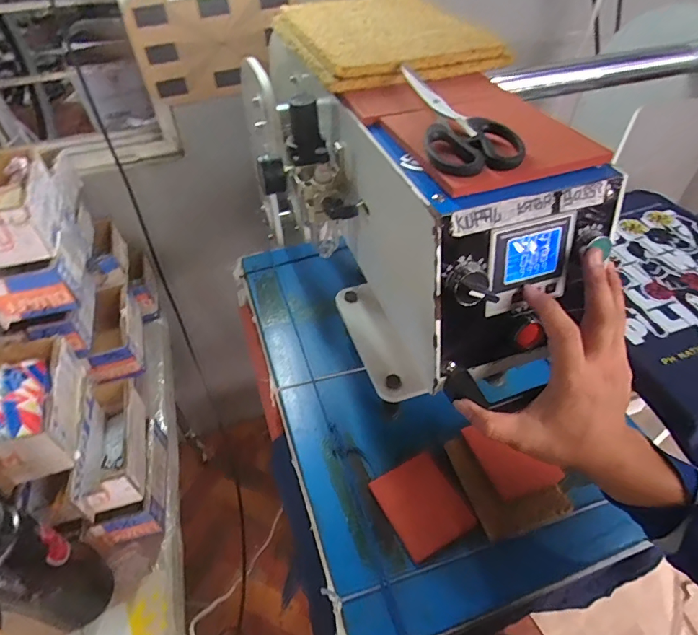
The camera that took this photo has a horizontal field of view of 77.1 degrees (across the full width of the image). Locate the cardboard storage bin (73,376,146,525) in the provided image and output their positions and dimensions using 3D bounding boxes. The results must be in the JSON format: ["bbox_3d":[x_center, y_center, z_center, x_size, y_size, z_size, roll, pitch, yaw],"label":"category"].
[{"bbox_3d":[-0.328,0.165,0.608,0.073,0.071,0.196,-13,48,-11],"label":"cardboard storage bin"}]

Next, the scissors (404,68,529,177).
[{"bbox_3d":[0.081,-0.165,0.355,0.068,0.018,0.163,-8,47,-6],"label":"scissors"}]

